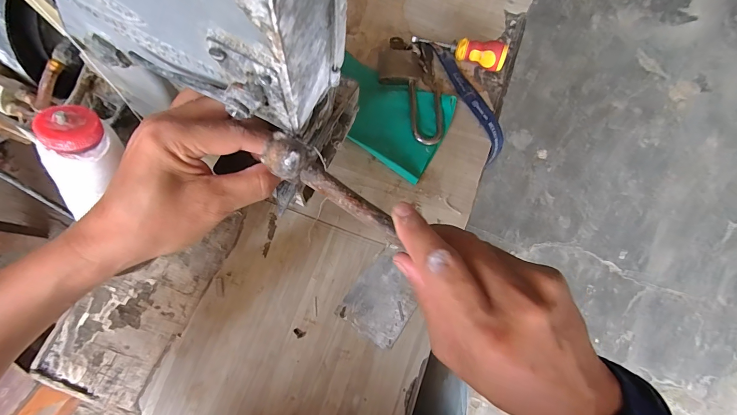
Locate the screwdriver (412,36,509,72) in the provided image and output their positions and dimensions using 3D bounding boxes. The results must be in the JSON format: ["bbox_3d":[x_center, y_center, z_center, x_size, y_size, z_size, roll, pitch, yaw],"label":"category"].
[{"bbox_3d":[0.115,-0.201,0.442,0.118,0.036,0.027,18,73,3],"label":"screwdriver"}]

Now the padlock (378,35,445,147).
[{"bbox_3d":[0.054,-0.149,0.434,0.074,0.018,0.145,-6,74,-4],"label":"padlock"}]

